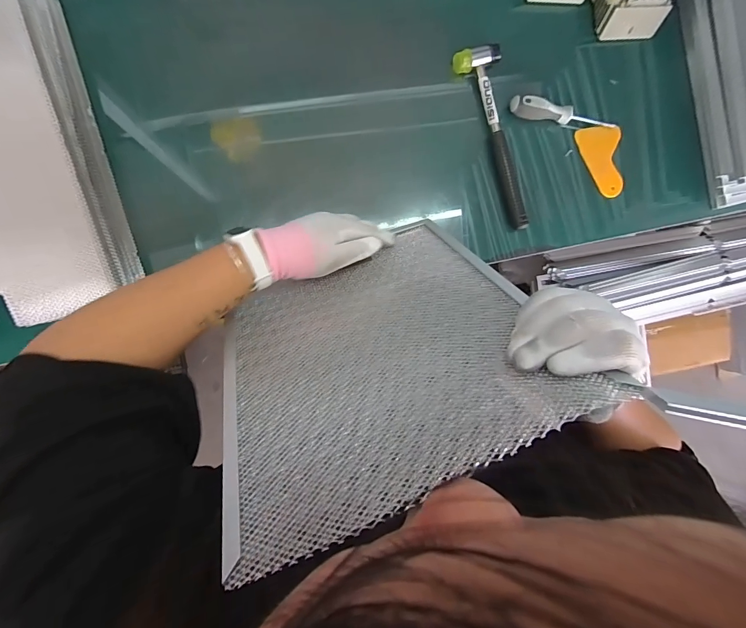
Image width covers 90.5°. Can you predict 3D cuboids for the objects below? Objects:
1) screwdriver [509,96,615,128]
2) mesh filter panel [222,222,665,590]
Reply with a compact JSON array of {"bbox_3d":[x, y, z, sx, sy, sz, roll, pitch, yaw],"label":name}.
[{"bbox_3d":[0.265,-0.278,0.514,0.155,0.026,0.018,6,92,-7],"label":"screwdriver"},{"bbox_3d":[0.000,0.020,0.334,0.271,0.294,0.021,-21,129,-5],"label":"mesh filter panel"}]

